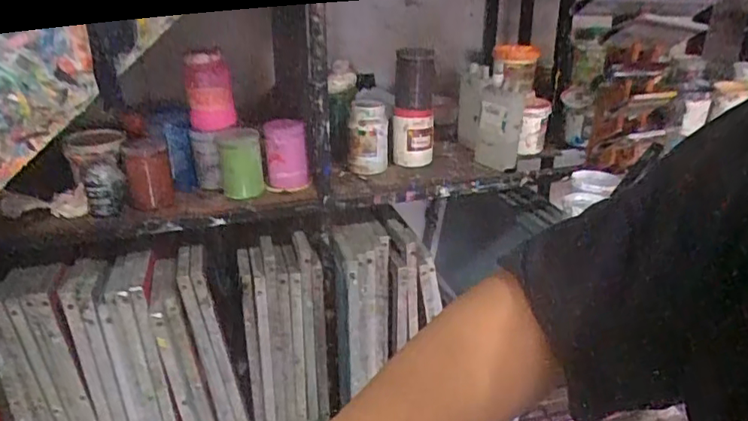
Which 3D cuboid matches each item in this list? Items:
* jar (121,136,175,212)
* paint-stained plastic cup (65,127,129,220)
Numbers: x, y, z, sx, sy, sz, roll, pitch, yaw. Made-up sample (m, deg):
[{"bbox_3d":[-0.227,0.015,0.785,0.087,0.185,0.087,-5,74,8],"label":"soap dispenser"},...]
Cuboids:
[{"bbox_3d":[-0.468,-0.084,1.162,0.087,0.124,0.093,-9,26,-18],"label":"jar"},{"bbox_3d":[-0.561,-0.085,1.152,0.108,0.156,0.122,-10,26,-20],"label":"paint-stained plastic cup"}]

